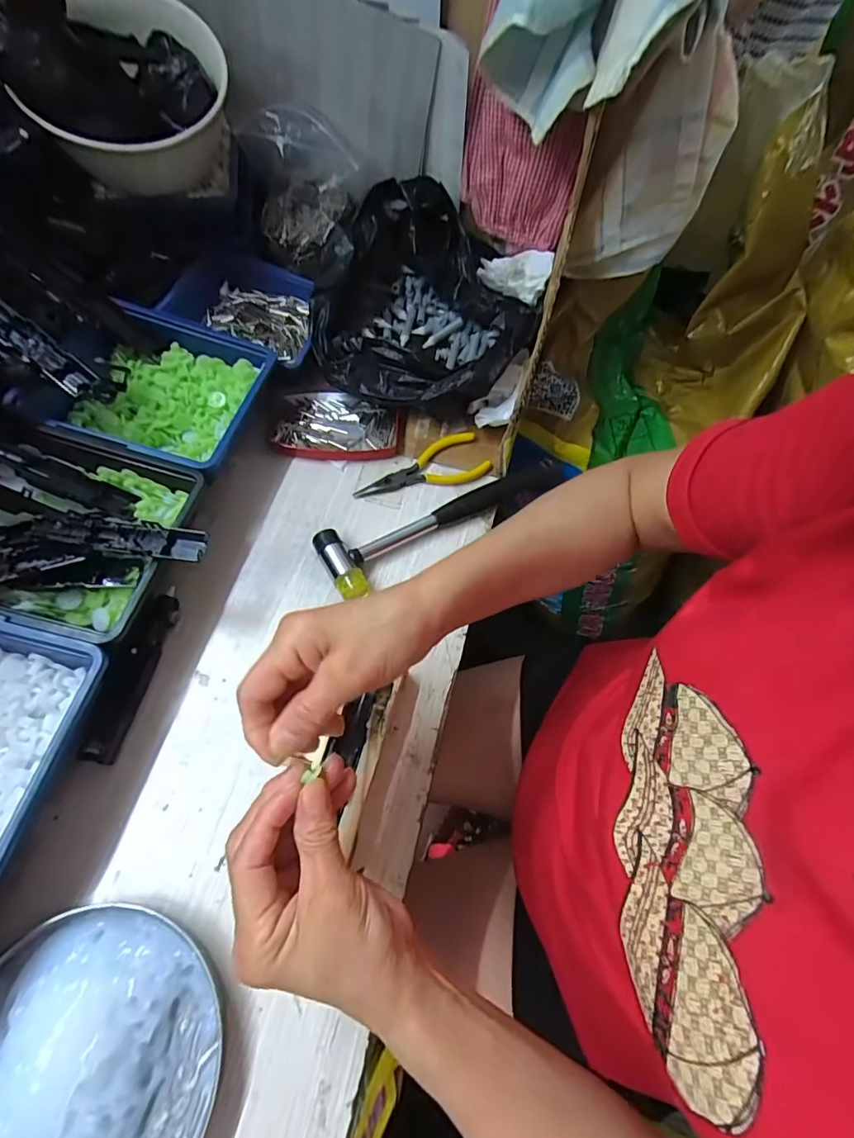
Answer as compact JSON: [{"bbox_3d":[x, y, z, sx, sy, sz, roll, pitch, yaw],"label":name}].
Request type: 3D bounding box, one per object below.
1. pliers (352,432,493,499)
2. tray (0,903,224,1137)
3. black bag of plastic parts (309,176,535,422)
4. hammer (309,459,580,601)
[{"bbox_3d":[-0.006,-0.098,0.467,0.129,0.014,0.049,-12,64,-10],"label":"pliers"},{"bbox_3d":[-0.183,0.262,0.252,0.139,0.031,0.139,2,63,-3],"label":"tray"},{"bbox_3d":[0.002,-0.276,0.507,0.210,0.096,0.246,10,62,1],"label":"black bag of plastic parts"},{"bbox_3d":[0.025,-0.050,0.436,0.242,0.023,0.063,-26,68,-16],"label":"hammer"}]

